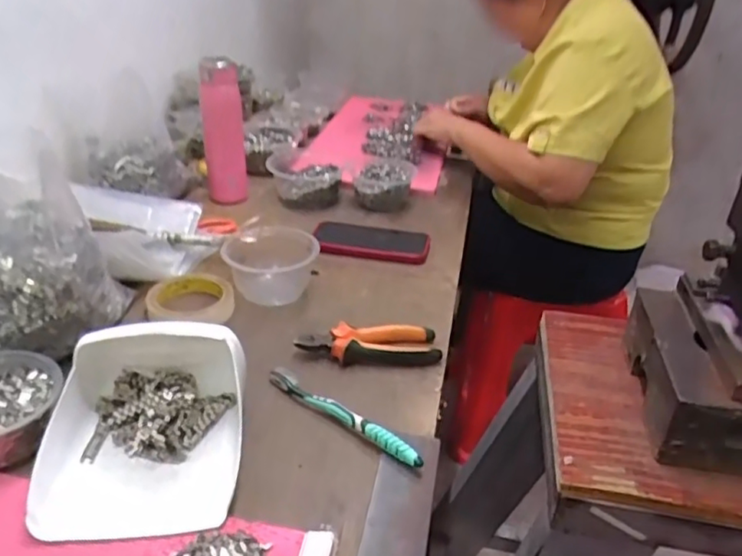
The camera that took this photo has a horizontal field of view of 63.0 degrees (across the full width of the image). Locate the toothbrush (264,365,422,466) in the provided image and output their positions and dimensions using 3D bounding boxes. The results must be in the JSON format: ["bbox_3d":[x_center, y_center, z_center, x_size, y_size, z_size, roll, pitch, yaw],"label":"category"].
[{"bbox_3d":[-0.027,0.127,0.566,0.181,0.023,0.018,25,37,31],"label":"toothbrush"}]

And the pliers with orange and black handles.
[{"bbox_3d":[-0.002,0.074,0.657,0.148,0.029,0.057,-1,31,-9],"label":"pliers with orange and black handles"}]

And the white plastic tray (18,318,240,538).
[{"bbox_3d":[-0.187,0.110,0.507,0.150,0.083,0.179,-1,31,-9],"label":"white plastic tray"}]

